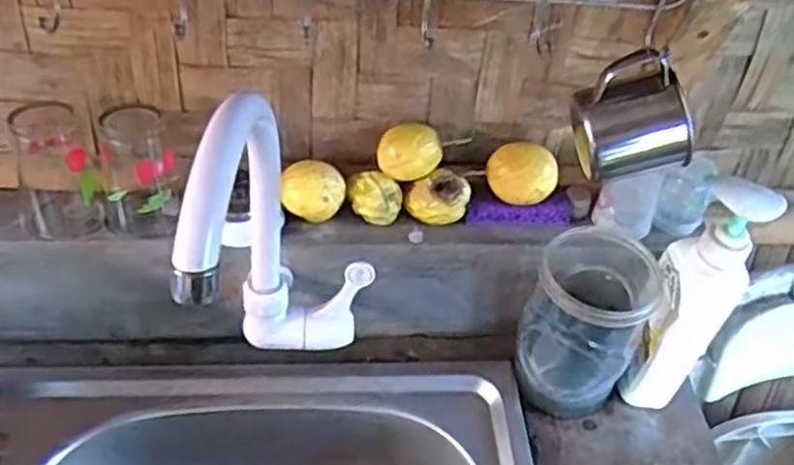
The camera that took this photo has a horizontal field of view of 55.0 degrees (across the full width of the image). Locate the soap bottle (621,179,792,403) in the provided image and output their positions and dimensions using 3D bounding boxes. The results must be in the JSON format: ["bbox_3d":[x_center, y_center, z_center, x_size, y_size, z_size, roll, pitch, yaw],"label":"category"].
[{"bbox_3d":[0.242,0.057,0.630,0.063,0.241,0.044,28,49,19],"label":"soap bottle"}]

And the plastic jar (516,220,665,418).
[{"bbox_3d":[0.163,0.081,0.666,0.096,0.154,0.097,4,46,-4],"label":"plastic jar"}]

